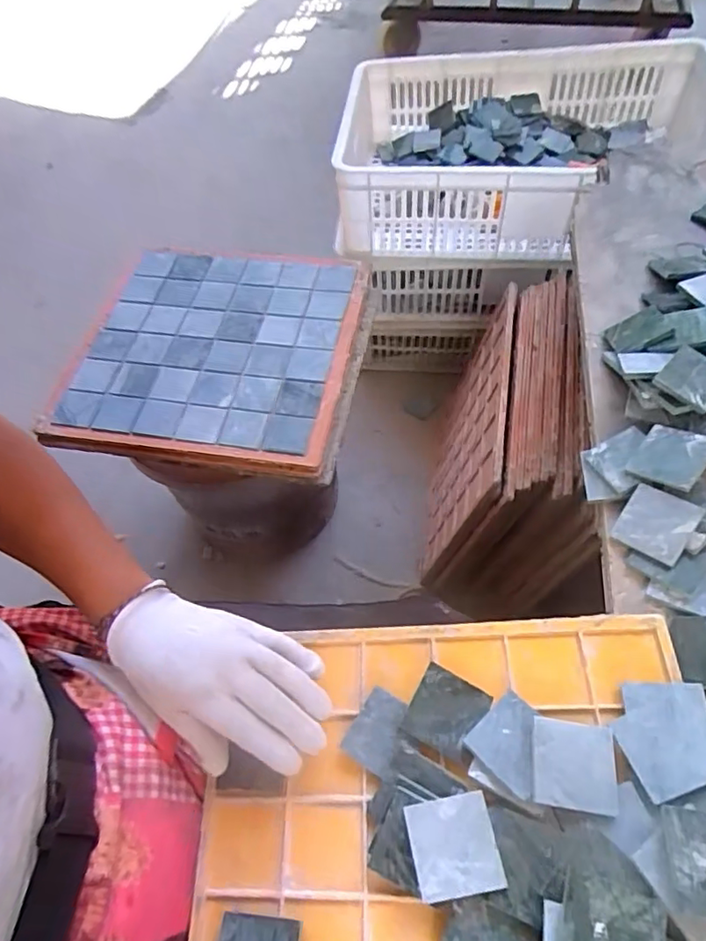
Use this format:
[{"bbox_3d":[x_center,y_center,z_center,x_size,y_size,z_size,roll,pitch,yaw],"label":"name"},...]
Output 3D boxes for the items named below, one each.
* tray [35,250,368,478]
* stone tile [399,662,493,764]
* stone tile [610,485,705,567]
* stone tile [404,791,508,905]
[{"bbox_3d":[-0.170,-0.160,0.729,0.331,0.047,0.349,8,59,9],"label":"tray"},{"bbox_3d":[0.064,0.169,0.394,0.047,0.010,0.050,25,64,18],"label":"stone tile"},{"bbox_3d":[0.234,0.041,0.437,0.048,0.004,0.049,32,89,42],"label":"stone tile"},{"bbox_3d":[0.059,0.223,0.335,0.049,0.004,0.048,-14,59,5],"label":"stone tile"}]

